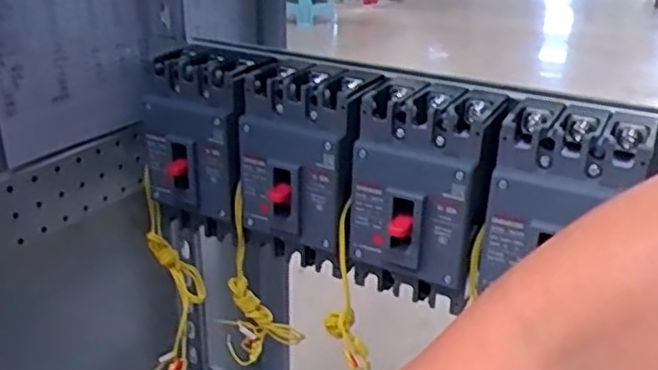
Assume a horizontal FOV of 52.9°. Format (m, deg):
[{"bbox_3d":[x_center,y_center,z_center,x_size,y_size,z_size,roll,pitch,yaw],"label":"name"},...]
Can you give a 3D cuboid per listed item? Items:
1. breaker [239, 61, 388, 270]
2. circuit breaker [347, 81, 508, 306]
[{"bbox_3d":[-0.016,-0.013,0.450,0.084,0.122,0.077,14,28,24],"label":"breaker"},{"bbox_3d":[0.057,0.005,0.413,0.076,0.118,0.068,12,28,21],"label":"circuit breaker"}]

